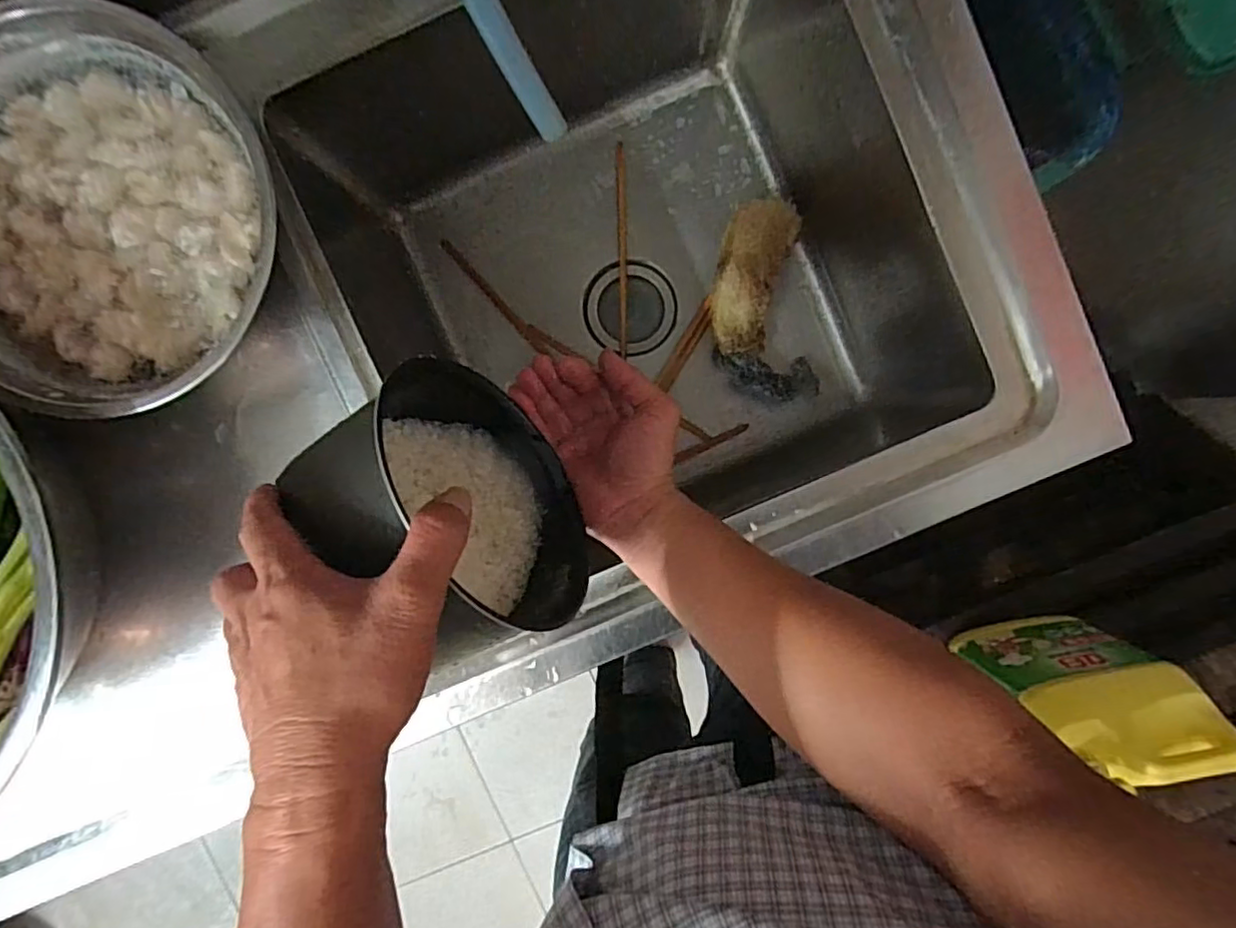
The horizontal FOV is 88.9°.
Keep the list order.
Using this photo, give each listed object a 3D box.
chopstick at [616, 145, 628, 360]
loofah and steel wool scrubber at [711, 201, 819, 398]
[{"bbox_3d":[0.006,-0.262,0.775,0.011,0.015,0.248,-1,94,1],"label":"chopstick"},{"bbox_3d":[0.170,-0.190,0.750,0.115,0.053,0.228,-9,94,1],"label":"loofah and steel wool scrubber"}]

